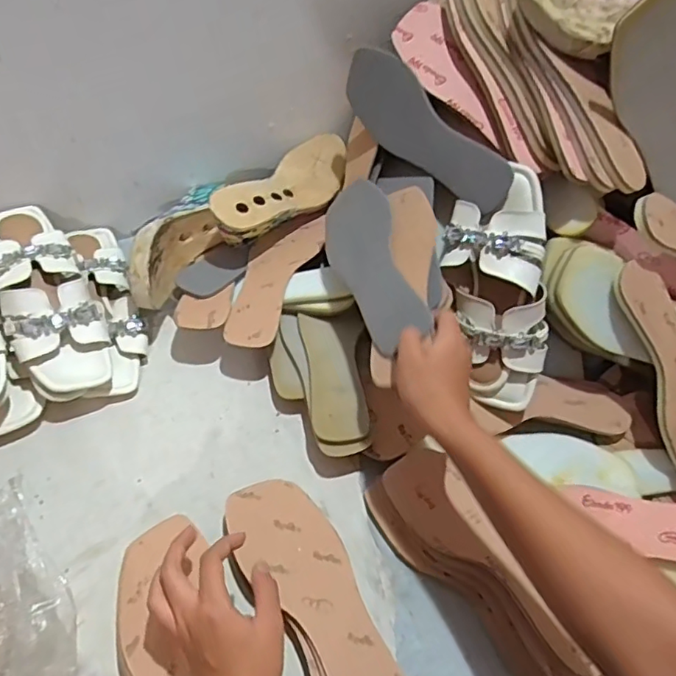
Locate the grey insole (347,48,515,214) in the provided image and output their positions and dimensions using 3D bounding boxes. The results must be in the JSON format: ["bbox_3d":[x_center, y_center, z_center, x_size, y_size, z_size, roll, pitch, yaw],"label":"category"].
[{"bbox_3d":[0.090,-0.221,0.607,0.008,0.077,0.240,-19,60,-41],"label":"grey insole"}]

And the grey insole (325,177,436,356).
[{"bbox_3d":[0.034,-0.084,0.575,0.081,0.013,0.217,-37,50,18],"label":"grey insole"}]

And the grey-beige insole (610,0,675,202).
[{"bbox_3d":[0.314,-0.216,0.537,0.074,0.229,0.026,-8,48,36],"label":"grey-beige insole"}]

